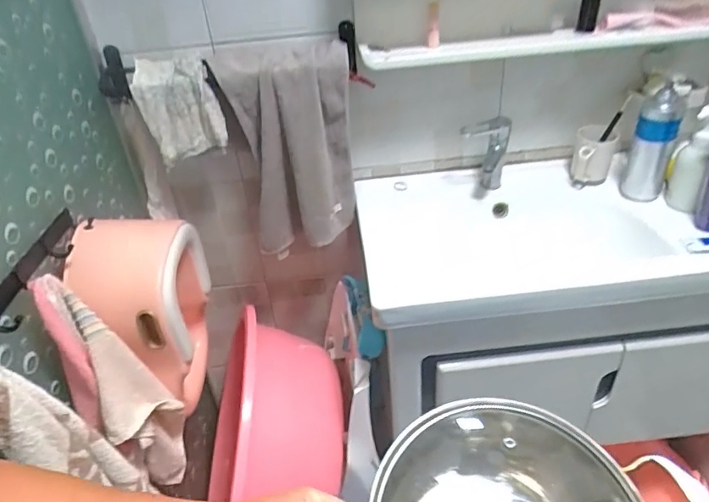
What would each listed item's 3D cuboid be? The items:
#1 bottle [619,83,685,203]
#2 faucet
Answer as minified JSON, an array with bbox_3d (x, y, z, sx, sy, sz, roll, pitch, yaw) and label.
[{"bbox_3d":[0.600,-0.216,0.986,0.084,0.219,0.078,15,39,25],"label":"bottle"},{"bbox_3d":[0.280,-0.210,1.052,0.097,0.133,0.132,8,37,17],"label":"faucet"}]

